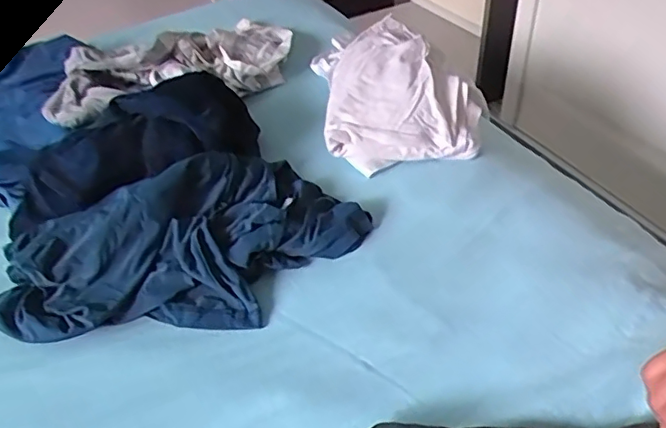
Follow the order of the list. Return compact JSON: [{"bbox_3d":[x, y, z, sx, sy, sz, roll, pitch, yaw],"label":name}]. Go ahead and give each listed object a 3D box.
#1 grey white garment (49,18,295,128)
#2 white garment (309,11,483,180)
[{"bbox_3d":[-0.189,-0.194,0.768,0.169,0.088,0.362,24,49,28],"label":"grey white garment"},{"bbox_3d":[0.068,-0.159,0.724,0.177,0.075,0.250,-8,42,-4],"label":"white garment"}]

